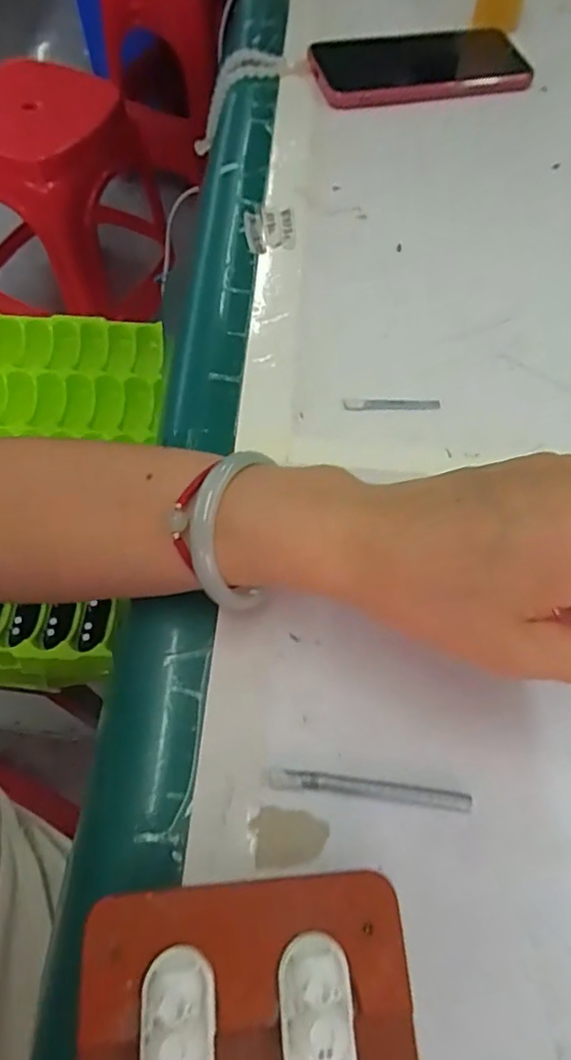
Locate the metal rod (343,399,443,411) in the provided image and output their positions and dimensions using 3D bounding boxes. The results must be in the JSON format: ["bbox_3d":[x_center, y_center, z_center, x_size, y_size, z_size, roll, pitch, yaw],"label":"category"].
[{"bbox_3d":[0.054,-0.064,0.311,0.049,0.004,0.006,-1,62,-3],"label":"metal rod"}]

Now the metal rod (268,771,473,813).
[{"bbox_3d":[0.031,0.096,0.224,0.074,0.004,0.008,7,62,1],"label":"metal rod"}]

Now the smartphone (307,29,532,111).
[{"bbox_3d":[0.101,-0.348,0.454,0.159,0.011,0.074,-13,63,-9],"label":"smartphone"}]

